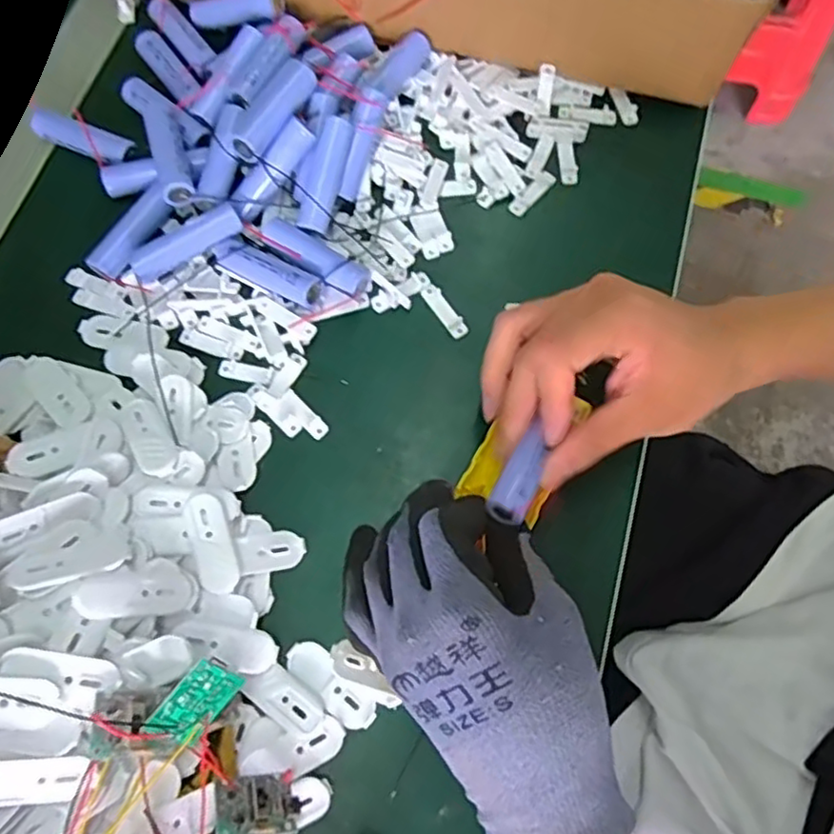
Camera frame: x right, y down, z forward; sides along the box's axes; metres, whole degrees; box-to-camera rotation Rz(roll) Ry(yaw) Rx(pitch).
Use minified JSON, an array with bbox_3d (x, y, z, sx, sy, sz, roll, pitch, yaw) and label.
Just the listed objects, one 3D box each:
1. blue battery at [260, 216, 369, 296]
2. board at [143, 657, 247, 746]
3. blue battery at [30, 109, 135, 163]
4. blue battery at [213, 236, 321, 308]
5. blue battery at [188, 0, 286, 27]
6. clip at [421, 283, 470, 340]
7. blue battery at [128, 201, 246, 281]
[{"bbox_3d":[-0.058,-0.089,0.375,0.068,0.022,0.019,33,75,11],"label":"blue battery"},{"bbox_3d":[-0.091,0.118,0.271,0.032,0.027,0.004,-50,34,-13],"label":"board"},{"bbox_3d":[-0.208,-0.173,0.409,0.065,0.015,0.018,23,73,8],"label":"blue battery"},{"bbox_3d":[-0.084,-0.082,0.369,0.067,0.018,0.015,29,74,9],"label":"blue battery"},{"bbox_3d":[-0.118,-0.266,0.426,0.066,0.014,0.017,3,71,18],"label":"blue battery"},{"bbox_3d":[0.016,-0.062,0.380,0.011,0.004,0.038,-32,74,-10],"label":"clip"},{"bbox_3d":[-0.129,-0.098,0.376,0.067,0.020,0.017,-34,74,-10],"label":"blue battery"}]

